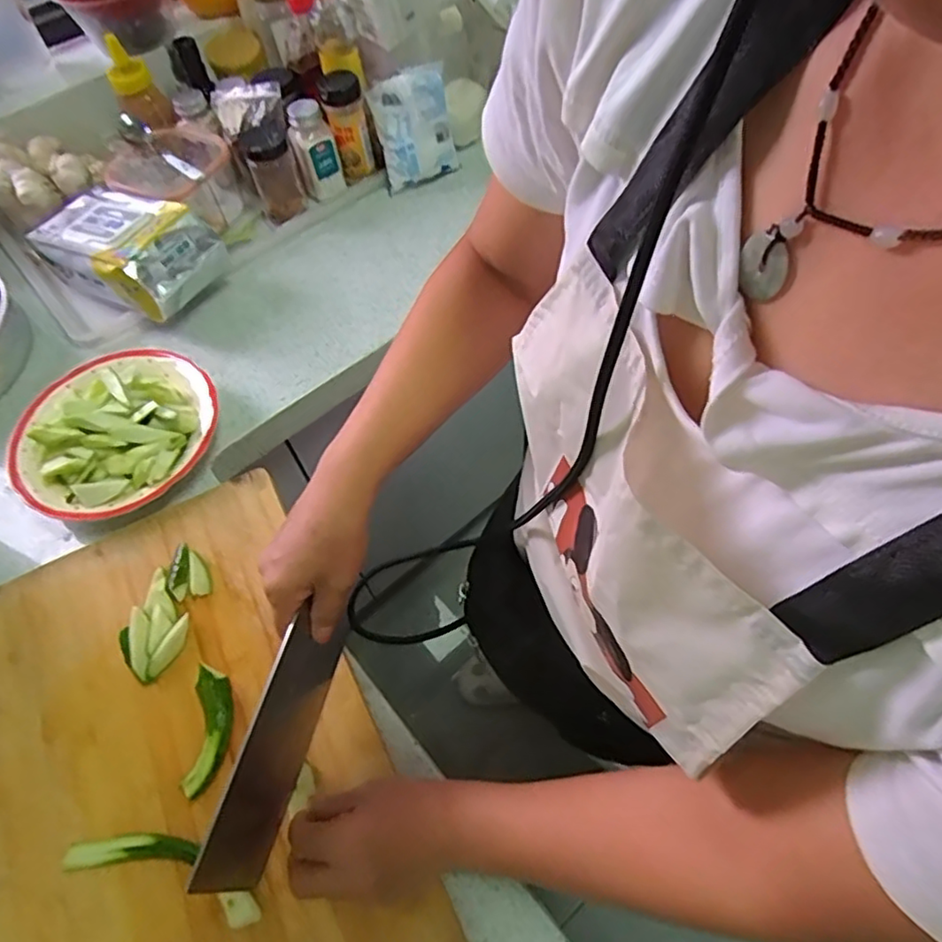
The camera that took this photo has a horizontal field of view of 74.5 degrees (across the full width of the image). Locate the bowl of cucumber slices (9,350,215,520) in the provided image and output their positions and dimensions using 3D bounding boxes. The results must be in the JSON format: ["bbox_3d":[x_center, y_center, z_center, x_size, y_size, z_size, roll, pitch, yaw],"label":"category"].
[{"bbox_3d":[-0.369,-0.045,0.636,0.199,0.074,0.193,-2,59,3],"label":"bowl of cucumber slices"}]

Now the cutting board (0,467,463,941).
[{"bbox_3d":[-0.242,0.229,0.482,0.308,0.032,0.445,-26,61,-13],"label":"cutting board"}]

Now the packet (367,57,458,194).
[{"bbox_3d":[-0.077,-0.461,0.843,0.107,0.141,0.069,-7,58,0],"label":"packet"}]

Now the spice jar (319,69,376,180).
[{"bbox_3d":[-0.168,-0.468,0.856,0.055,0.129,0.062,-16,59,-6],"label":"spice jar"}]

